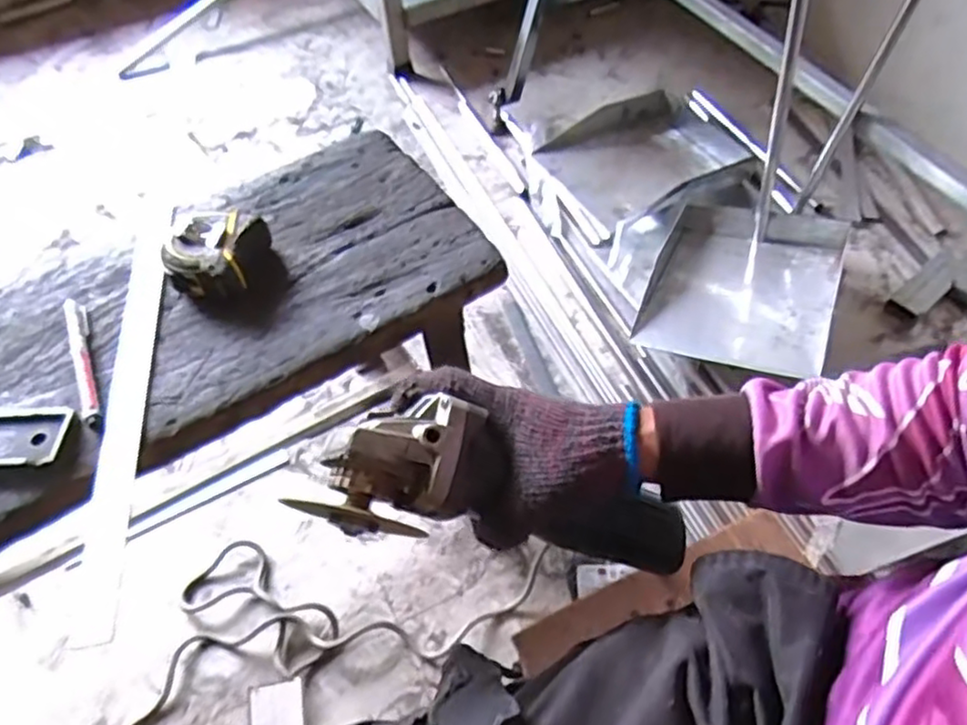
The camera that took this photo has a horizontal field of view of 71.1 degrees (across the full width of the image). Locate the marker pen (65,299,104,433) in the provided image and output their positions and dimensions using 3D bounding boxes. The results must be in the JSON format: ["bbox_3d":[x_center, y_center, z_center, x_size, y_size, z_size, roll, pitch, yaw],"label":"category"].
[{"bbox_3d":[-0.314,-0.002,0.531,0.013,0.011,0.139,-23,57,-14],"label":"marker pen"}]

